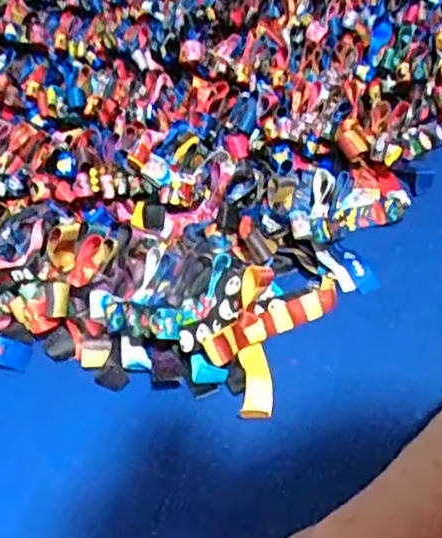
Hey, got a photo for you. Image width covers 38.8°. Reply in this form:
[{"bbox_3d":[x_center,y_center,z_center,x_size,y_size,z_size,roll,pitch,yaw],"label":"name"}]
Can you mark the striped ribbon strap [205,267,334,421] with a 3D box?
[{"bbox_3d":[0.035,0.041,0.462,0.059,0.042,0.133,22,52,20],"label":"striped ribbon strap"}]

